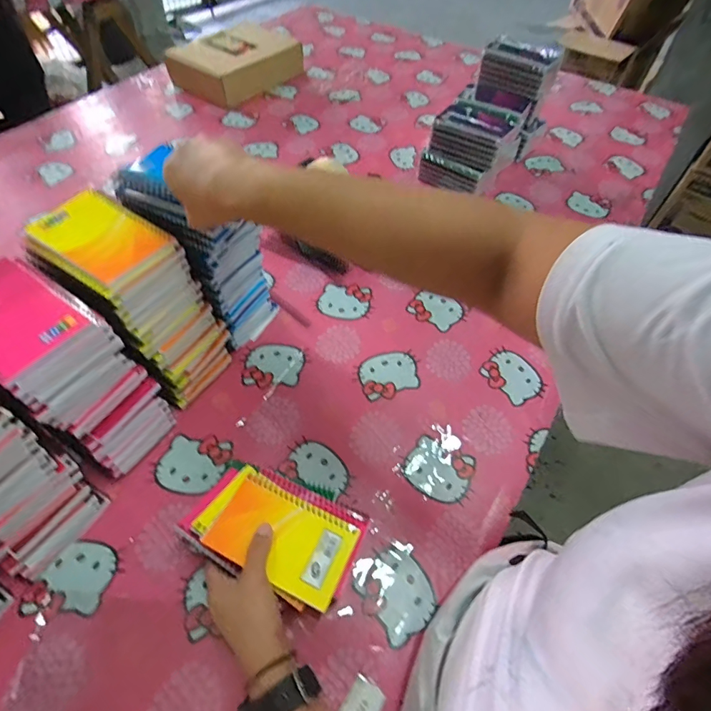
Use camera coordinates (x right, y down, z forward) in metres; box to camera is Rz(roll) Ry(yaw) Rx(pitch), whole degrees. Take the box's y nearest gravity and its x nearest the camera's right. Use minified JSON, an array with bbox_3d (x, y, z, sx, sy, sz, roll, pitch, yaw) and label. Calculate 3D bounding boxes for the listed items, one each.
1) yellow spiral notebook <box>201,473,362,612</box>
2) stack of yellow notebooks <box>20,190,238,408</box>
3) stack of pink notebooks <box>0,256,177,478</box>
[{"bbox_3d":[-0.069,0.176,0.416,0.129,0.006,0.083,26,48,11],"label":"yellow spiral notebook"},{"bbox_3d":[-0.251,-0.054,0.506,0.145,0.214,0.104,25,57,15],"label":"stack of yellow notebooks"},{"bbox_3d":[-0.297,0.024,0.452,0.133,0.211,0.097,30,59,18],"label":"stack of pink notebooks"}]

